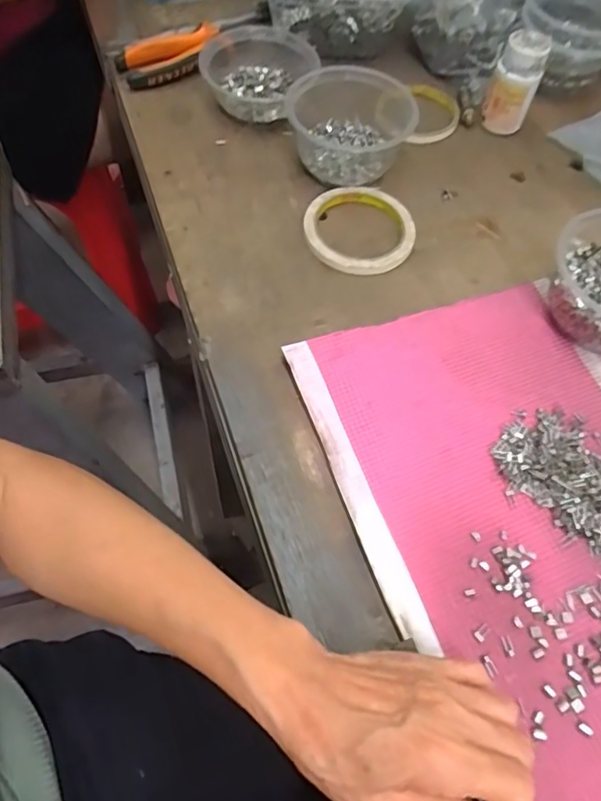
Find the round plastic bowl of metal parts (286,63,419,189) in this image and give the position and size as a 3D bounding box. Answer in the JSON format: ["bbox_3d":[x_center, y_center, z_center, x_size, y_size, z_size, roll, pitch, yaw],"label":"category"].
[{"bbox_3d":[0.050,-0.268,0.556,0.122,0.061,0.134,-3,61,-3],"label":"round plastic bowl of metal parts"}]

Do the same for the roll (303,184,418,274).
[{"bbox_3d":[0.053,-0.152,0.524,0.097,0.008,0.098,-6,61,-5],"label":"roll"}]

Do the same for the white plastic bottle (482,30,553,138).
[{"bbox_3d":[0.210,-0.311,0.575,0.041,0.081,0.039,0,61,-1],"label":"white plastic bottle"}]

